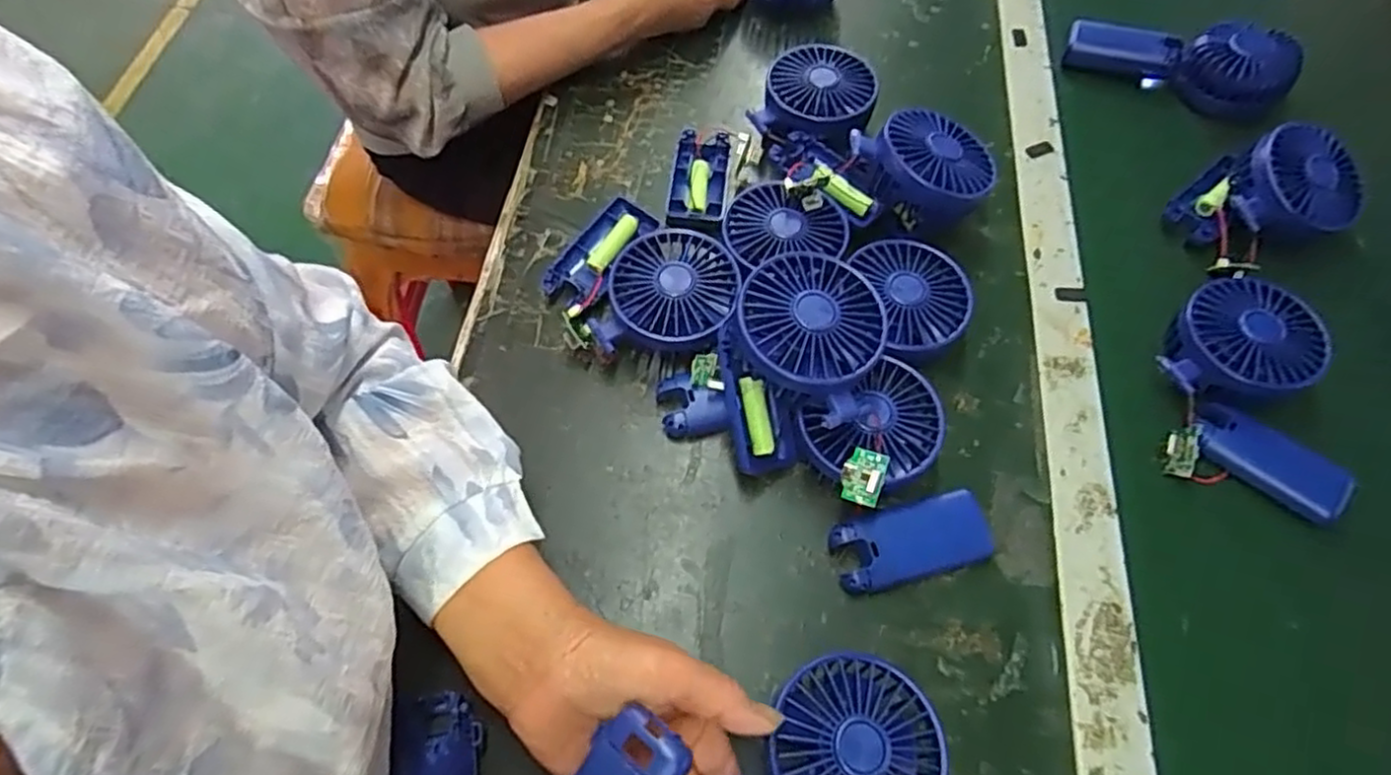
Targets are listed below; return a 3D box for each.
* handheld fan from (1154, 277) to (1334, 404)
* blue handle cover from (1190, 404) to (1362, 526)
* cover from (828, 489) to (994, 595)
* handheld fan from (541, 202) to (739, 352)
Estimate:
[{"bbox_3d":[0.372,-0.026,0.490,0.096,0.050,0.083,-39,68,-18],"label":"handheld fan"},{"bbox_3d":[0.372,0.047,0.465,0.089,0.023,0.040,37,69,18],"label":"blue handle cover"},{"bbox_3d":[0.131,0.092,0.429,0.095,0.022,0.040,-16,63,-7],"label":"cover"},{"bbox_3d":[-0.040,-0.069,0.499,0.138,0.046,0.104,38,69,18],"label":"handheld fan"}]

